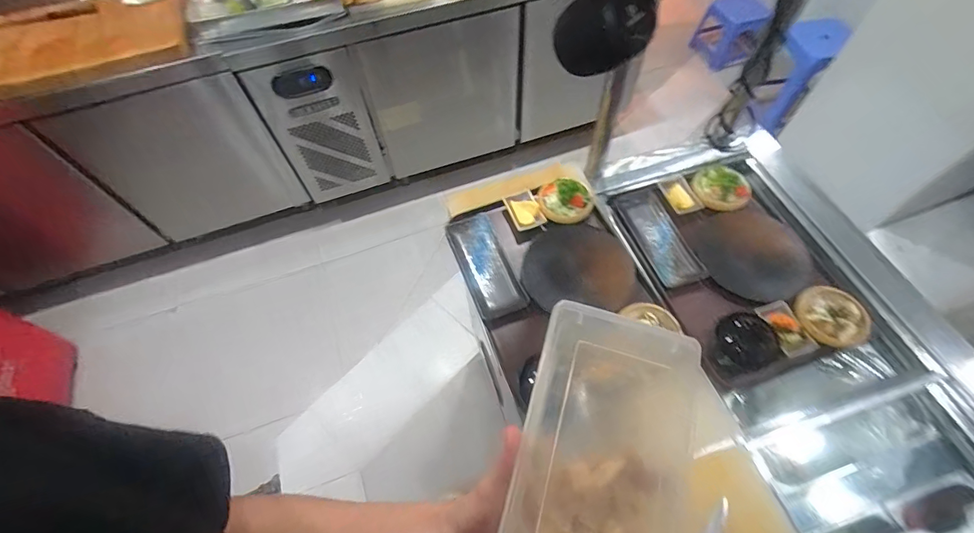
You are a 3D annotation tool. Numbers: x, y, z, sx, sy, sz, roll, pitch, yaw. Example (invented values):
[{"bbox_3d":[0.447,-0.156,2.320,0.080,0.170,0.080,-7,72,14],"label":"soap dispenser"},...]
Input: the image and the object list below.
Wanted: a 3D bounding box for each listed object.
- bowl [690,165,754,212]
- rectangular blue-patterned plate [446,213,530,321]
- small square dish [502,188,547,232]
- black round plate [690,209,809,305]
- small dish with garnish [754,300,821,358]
[{"bbox_3d":[0.476,-0.160,0.856,0.108,0.033,0.100,-1,59,2],"label":"bowl"},{"bbox_3d":[-0.004,-0.002,0.780,0.090,0.029,0.214,-20,61,-9],"label":"rectangular blue-patterned plate"},{"bbox_3d":[0.072,-0.113,0.827,0.061,0.019,0.082,-21,61,-10],"label":"small square dish"},{"bbox_3d":[0.497,-0.028,0.786,0.182,0.018,0.193,-1,59,2],"label":"black round plate"},{"bbox_3d":[0.504,0.104,0.709,0.054,0.017,0.094,-14,60,-6],"label":"small dish with garnish"}]

